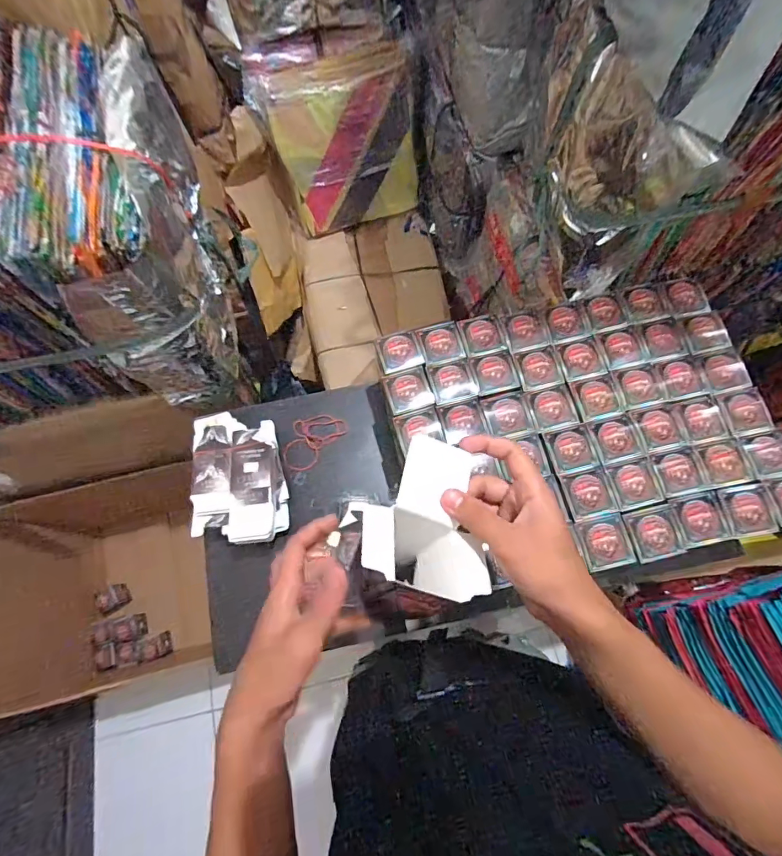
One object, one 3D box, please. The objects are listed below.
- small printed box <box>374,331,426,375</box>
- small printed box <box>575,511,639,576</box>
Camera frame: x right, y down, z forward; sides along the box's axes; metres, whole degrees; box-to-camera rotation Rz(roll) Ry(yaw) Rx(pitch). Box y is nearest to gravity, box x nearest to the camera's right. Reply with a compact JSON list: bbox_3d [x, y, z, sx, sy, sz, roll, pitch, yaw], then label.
[{"bbox_3d":[0.012,-0.108,0.609,0.059,0.017,0.059,-18,71,-4],"label":"small printed box"},{"bbox_3d":[0.259,0.139,0.523,0.057,0.011,0.060,-15,71,-3],"label":"small printed box"}]

